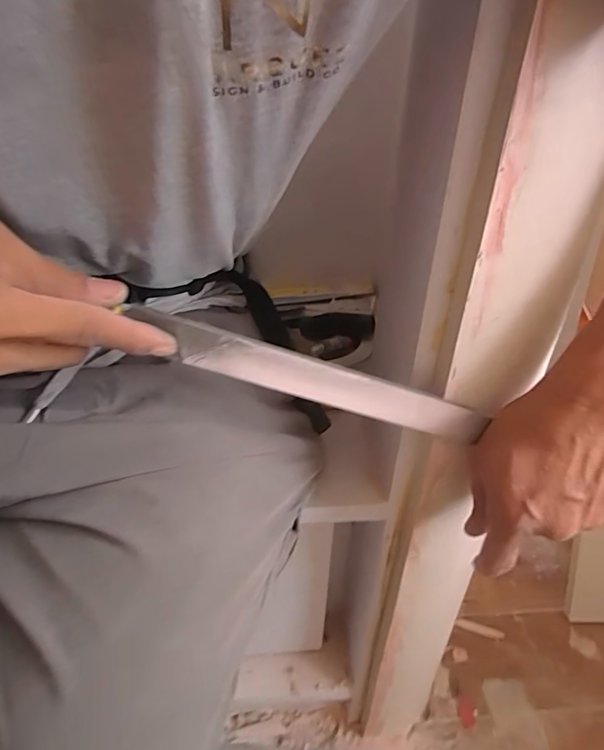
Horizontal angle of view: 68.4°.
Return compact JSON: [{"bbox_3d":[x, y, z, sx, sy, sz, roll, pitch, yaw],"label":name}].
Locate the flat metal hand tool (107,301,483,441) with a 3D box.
[{"bbox_3d":[0.012,0.004,0.304,0.256,0.028,0.007,17,27,-14],"label":"flat metal hand tool"}]

